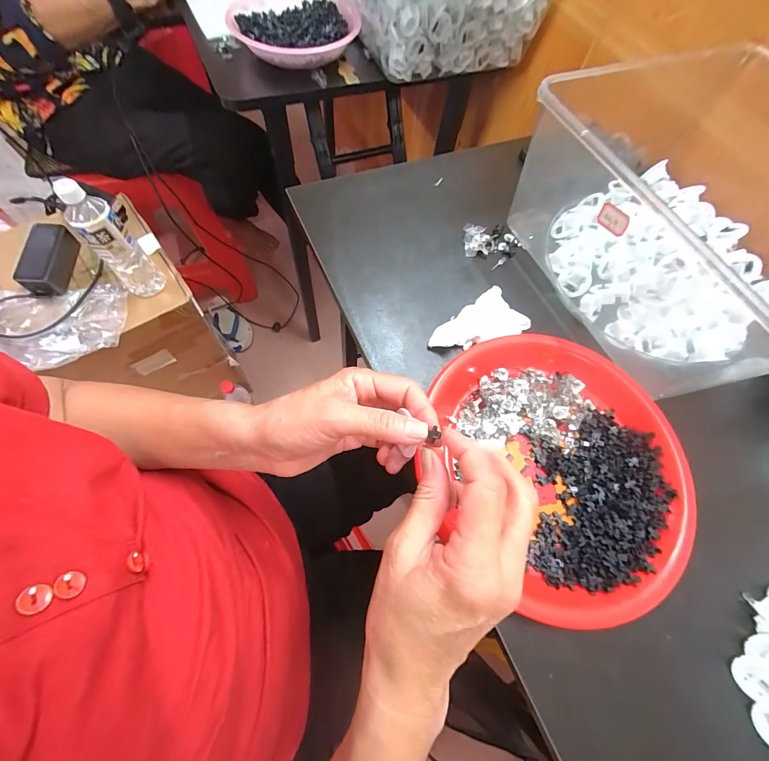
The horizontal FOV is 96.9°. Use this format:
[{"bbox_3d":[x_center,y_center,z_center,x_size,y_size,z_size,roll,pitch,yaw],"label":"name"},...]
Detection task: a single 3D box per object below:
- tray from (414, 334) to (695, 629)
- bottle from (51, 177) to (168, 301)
[{"bbox_3d":[0.145,0.067,0.294,0.217,0.020,0.229,2,67,-4],"label":"tray"},{"bbox_3d":[-0.454,-0.229,0.568,0.072,0.207,0.064,43,70,13],"label":"bottle"}]

